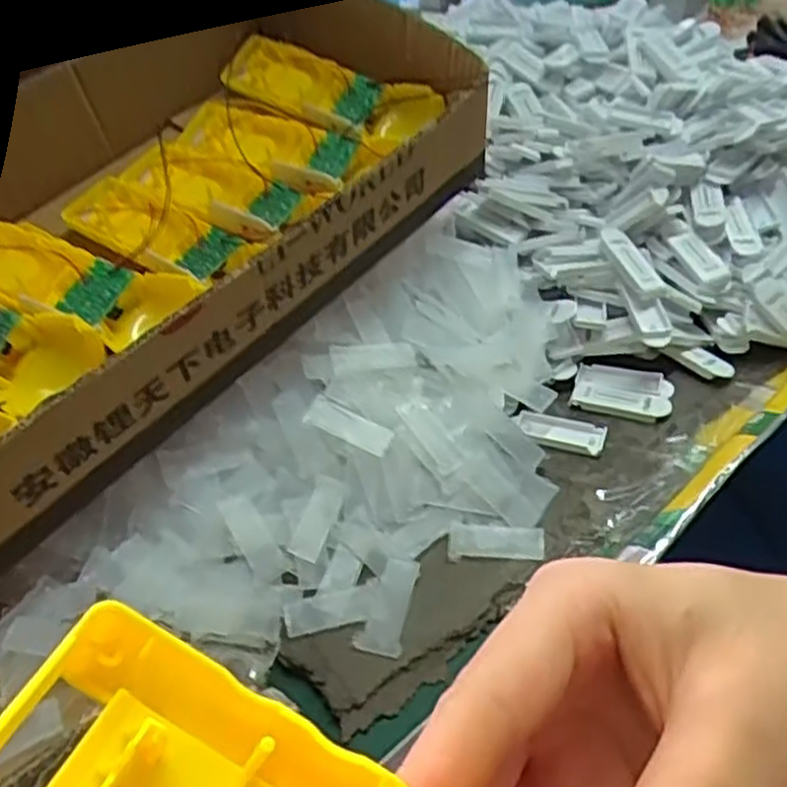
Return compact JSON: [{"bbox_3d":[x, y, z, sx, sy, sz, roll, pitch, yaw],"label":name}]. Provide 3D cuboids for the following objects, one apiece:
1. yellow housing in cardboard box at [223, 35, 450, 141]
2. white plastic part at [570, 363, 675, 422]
[{"bbox_3d":[-0.045,-0.194,0.505,0.177,0.038,0.043,25,48,35],"label":"yellow housing in cardboard box"},{"bbox_3d":[0.139,-0.002,0.477,0.057,0.007,0.042,7,40,18],"label":"white plastic part"}]

